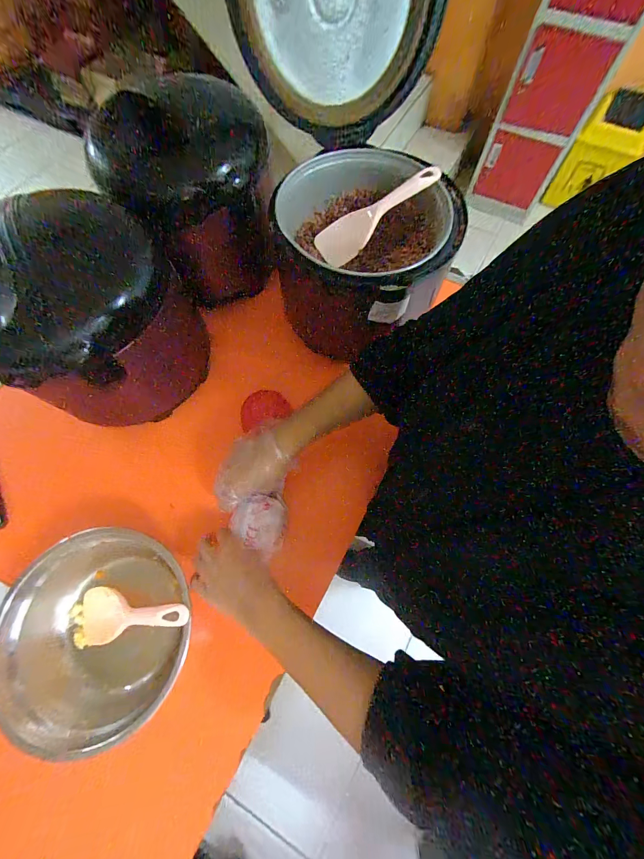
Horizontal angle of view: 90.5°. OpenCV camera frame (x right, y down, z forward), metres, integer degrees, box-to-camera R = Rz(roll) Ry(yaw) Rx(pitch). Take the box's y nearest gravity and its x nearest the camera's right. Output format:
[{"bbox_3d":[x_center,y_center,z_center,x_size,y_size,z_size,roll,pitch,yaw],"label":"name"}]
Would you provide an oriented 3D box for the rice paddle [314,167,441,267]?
[{"bbox_3d":[0.076,-0.313,0.472,0.188,0.062,0.018,-21,67,33],"label":"rice paddle"}]

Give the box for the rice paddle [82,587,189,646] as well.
[{"bbox_3d":[-0.245,0.240,0.410,0.178,0.027,0.065,-14,68,27],"label":"rice paddle"}]

